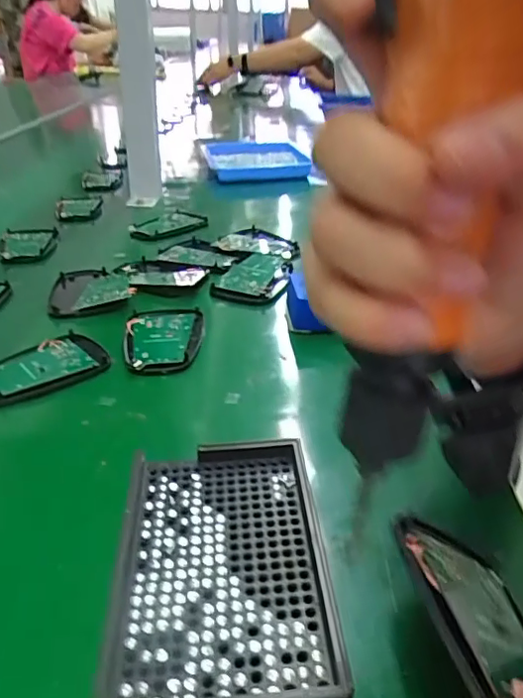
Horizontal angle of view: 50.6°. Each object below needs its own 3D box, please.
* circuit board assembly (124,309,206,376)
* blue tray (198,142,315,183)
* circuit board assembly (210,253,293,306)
[{"bbox_3d":[-0.078,-0.011,0.448,0.062,0.010,0.094,-5,30,-7],"label":"circuit board assembly"},{"bbox_3d":[-0.016,-0.324,0.962,0.161,0.036,0.241,-3,30,-12],"label":"blue tray"},{"bbox_3d":[-0.007,-0.073,0.541,0.065,0.010,0.096,6,31,14],"label":"circuit board assembly"}]

